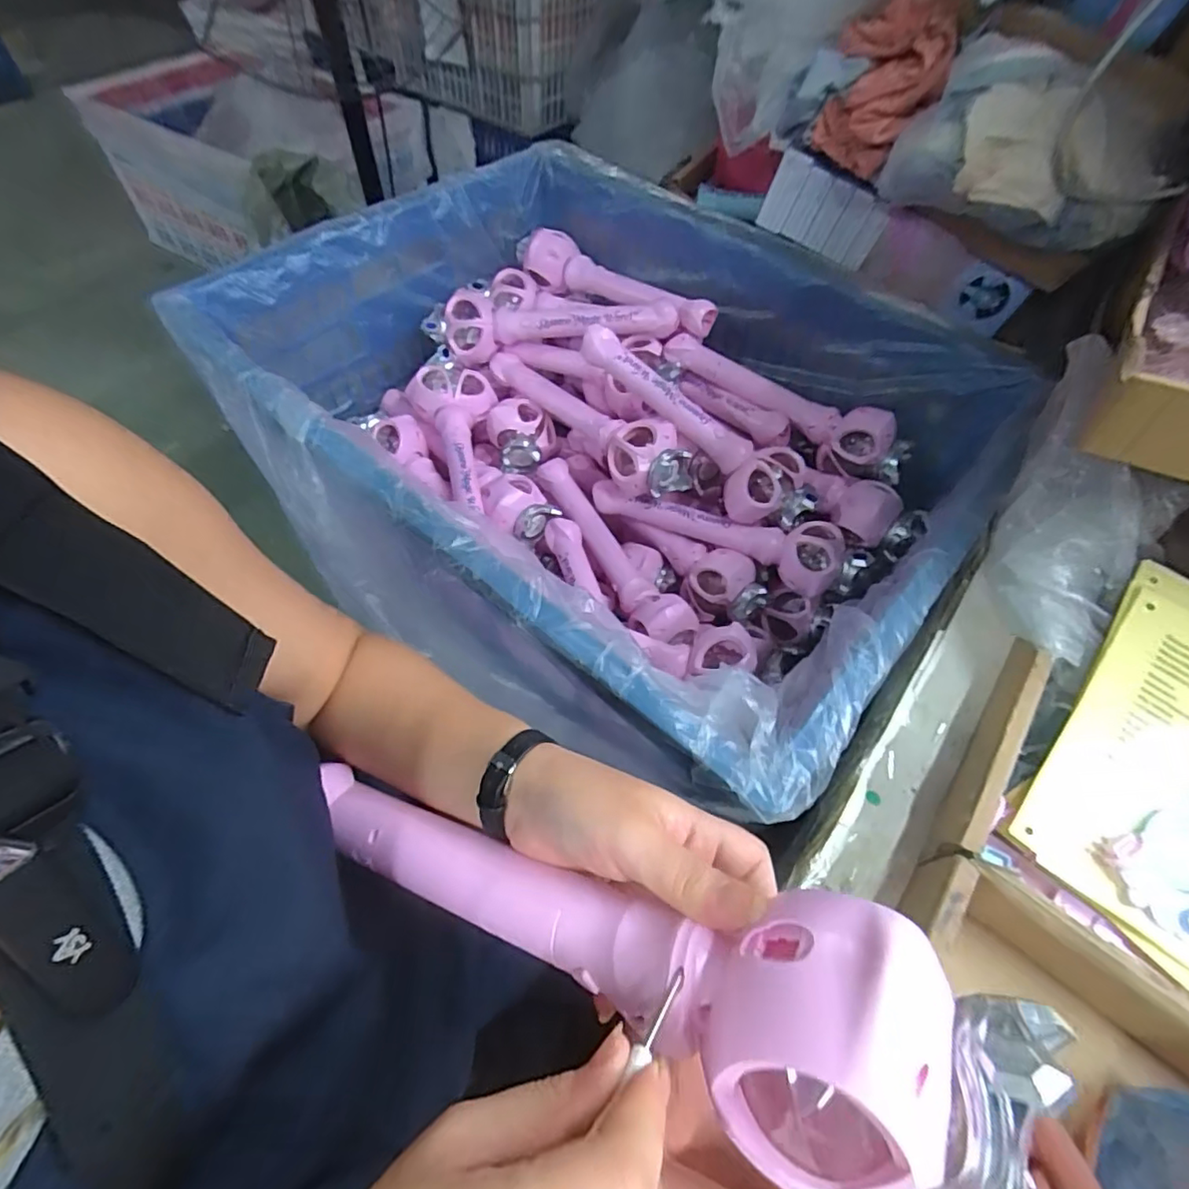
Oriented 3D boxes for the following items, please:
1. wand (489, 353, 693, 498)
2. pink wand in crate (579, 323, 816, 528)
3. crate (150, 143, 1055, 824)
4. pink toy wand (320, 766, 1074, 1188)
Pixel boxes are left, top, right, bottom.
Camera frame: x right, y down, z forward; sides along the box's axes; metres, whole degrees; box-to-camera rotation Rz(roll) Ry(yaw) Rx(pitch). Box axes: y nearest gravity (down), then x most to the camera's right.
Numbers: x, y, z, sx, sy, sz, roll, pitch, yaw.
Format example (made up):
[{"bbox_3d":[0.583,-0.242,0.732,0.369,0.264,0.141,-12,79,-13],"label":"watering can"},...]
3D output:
[{"bbox_3d":[-0.013,-0.257,0.816,0.081,0.082,0.346,-37,66,-23],"label":"wand"},{"bbox_3d":[0.125,-0.209,0.750,0.363,0.076,0.082,39,62,-1],"label":"pink wand in crate"},{"bbox_3d":[-0.002,-0.187,0.727,0.794,0.290,0.645,31,61,17],"label":"crate"},{"bbox_3d":[-0.012,0.138,0.247,0.327,0.054,0.085,2,51,35],"label":"pink toy wand"}]

